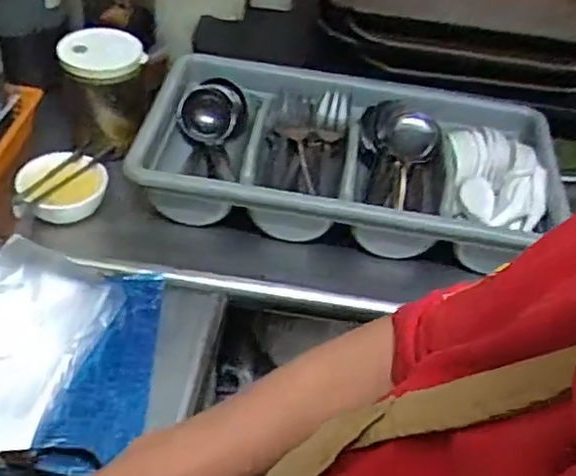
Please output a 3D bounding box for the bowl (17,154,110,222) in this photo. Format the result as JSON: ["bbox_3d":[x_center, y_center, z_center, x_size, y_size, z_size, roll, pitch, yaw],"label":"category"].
[{"bbox_3d":[-0.266,-0.060,0.790,0.103,0.054,0.087,-16,48,-23],"label":"bowl"}]

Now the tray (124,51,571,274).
[{"bbox_3d":[0.081,-0.093,0.866,0.522,0.096,0.269,9,43,1],"label":"tray"}]

